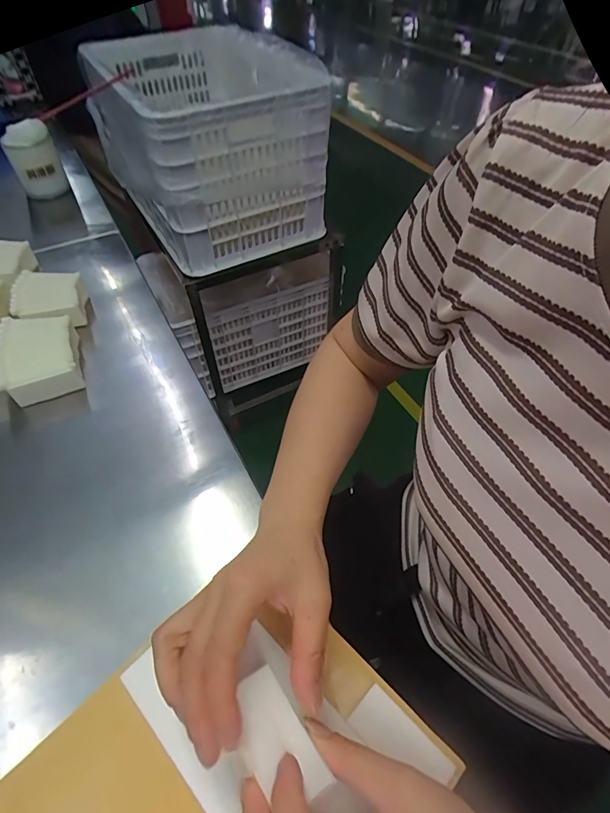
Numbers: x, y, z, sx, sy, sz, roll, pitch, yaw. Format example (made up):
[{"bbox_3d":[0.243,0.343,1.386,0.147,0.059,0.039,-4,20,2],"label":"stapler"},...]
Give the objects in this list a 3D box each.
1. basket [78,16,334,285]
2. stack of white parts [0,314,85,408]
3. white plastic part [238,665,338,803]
[{"bbox_3d":[-0.197,-0.552,0.940,0.340,0.329,0.411,-26,55,-20],"label":"basket"},{"bbox_3d":[-0.321,-0.065,0.528,0.083,0.039,0.122,-18,53,-15],"label":"stack of white parts"},{"bbox_3d":[-0.019,0.190,0.251,0.036,0.009,0.068,-26,55,-22],"label":"white plastic part"}]

